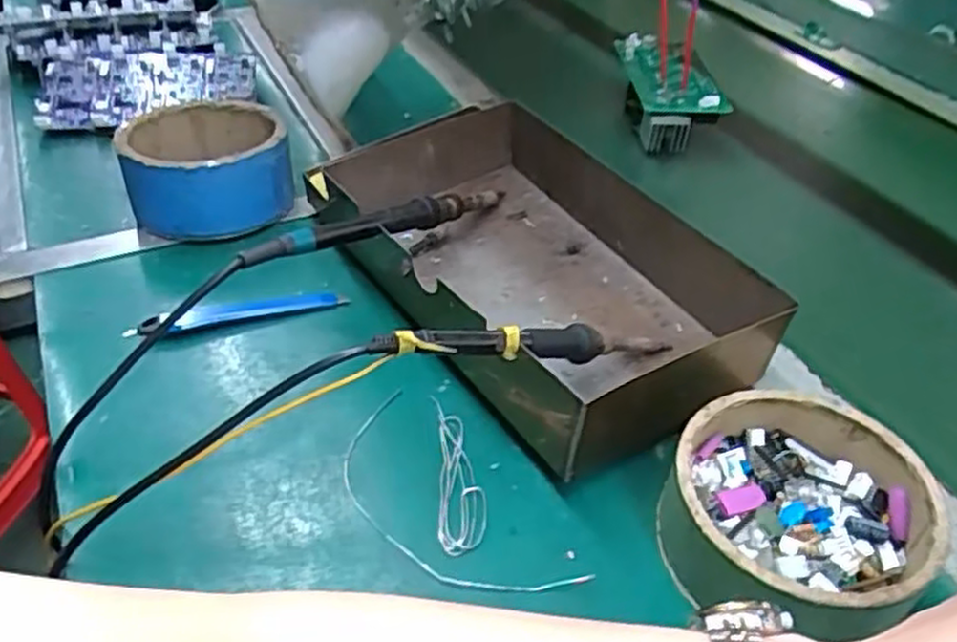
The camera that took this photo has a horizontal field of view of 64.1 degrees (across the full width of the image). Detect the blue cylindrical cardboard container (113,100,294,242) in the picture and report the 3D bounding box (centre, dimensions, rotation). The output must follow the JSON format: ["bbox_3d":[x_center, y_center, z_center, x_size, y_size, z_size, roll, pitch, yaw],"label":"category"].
[{"bbox_3d":[-0.206,-0.119,0.587,0.117,0.060,0.119,2,41,-2],"label":"blue cylindrical cardboard container"}]

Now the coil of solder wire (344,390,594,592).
[{"bbox_3d":[-0.020,0.093,0.402,0.075,0.004,0.155,-23,48,-27],"label":"coil of solder wire"}]

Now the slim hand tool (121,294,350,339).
[{"bbox_3d":[-0.157,-0.005,0.501,0.137,0.016,0.013,-12,44,-16],"label":"slim hand tool"}]

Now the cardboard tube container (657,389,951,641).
[{"bbox_3d":[0.153,0.095,0.377,0.116,0.051,0.114,6,41,3],"label":"cardboard tube container"}]

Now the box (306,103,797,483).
[{"bbox_3d":[0.037,-0.043,0.507,0.175,0.085,0.298,-22,47,-26],"label":"box"}]

